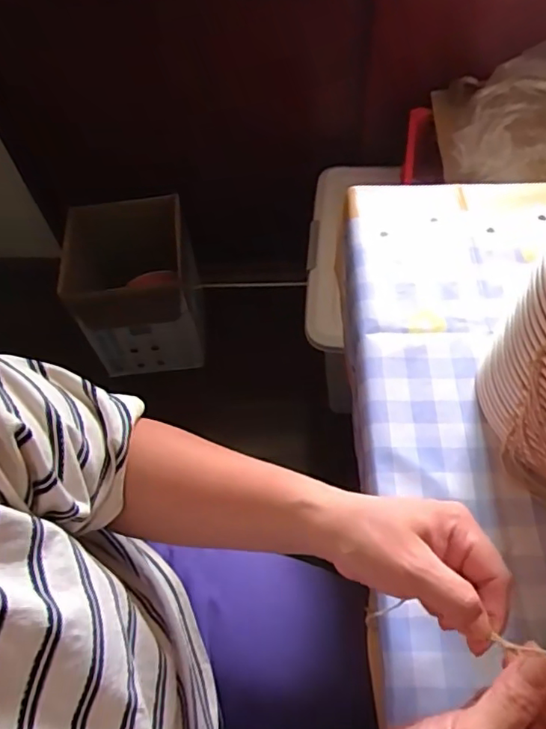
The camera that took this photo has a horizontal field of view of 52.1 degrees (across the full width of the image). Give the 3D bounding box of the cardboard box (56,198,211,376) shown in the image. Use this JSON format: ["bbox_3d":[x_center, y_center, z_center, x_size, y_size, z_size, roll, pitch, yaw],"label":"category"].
[{"bbox_3d":[-0.296,-0.149,1.217,0.259,0.332,0.253,-13,59,-4],"label":"cardboard box"}]

